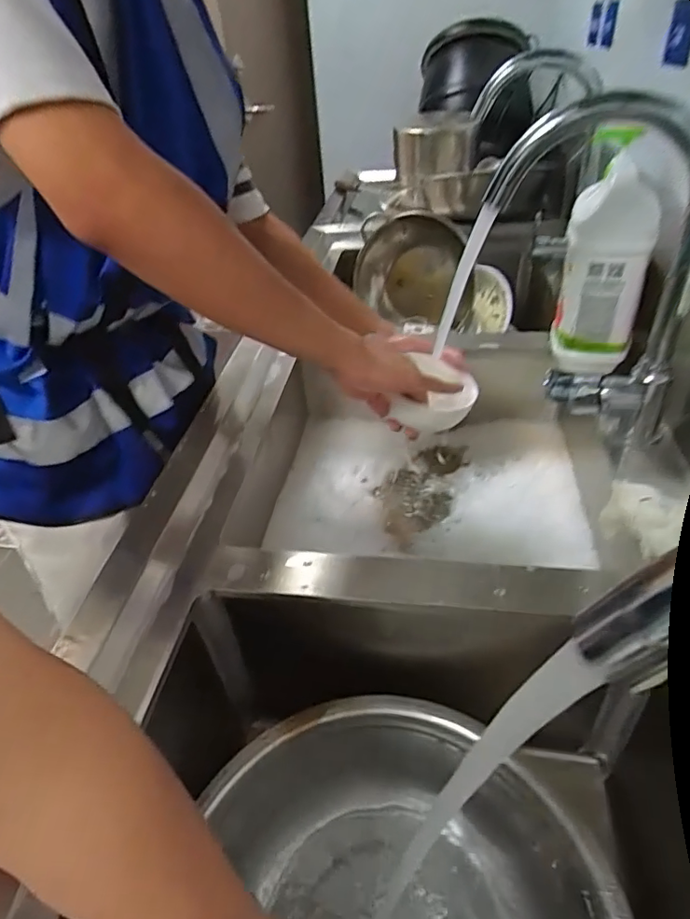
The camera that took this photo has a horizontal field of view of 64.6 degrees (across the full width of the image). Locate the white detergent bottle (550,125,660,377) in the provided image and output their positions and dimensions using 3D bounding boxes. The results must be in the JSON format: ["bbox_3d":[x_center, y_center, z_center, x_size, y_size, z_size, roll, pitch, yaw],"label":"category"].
[{"bbox_3d":[0.294,-0.214,0.631,0.095,0.239,0.064,16,44,26],"label":"white detergent bottle"}]

